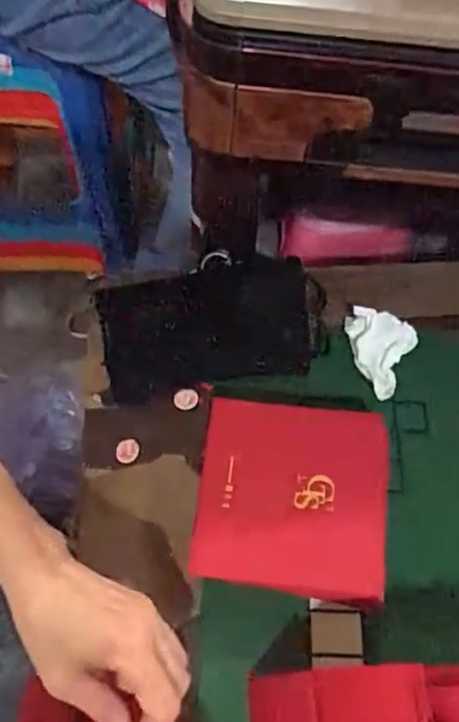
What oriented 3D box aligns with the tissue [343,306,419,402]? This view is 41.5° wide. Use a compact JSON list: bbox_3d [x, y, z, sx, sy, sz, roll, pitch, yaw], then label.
[{"bbox_3d":[0.133,-0.011,0.560,0.064,0.017,0.071,26,88,-3],"label":"tissue"}]

